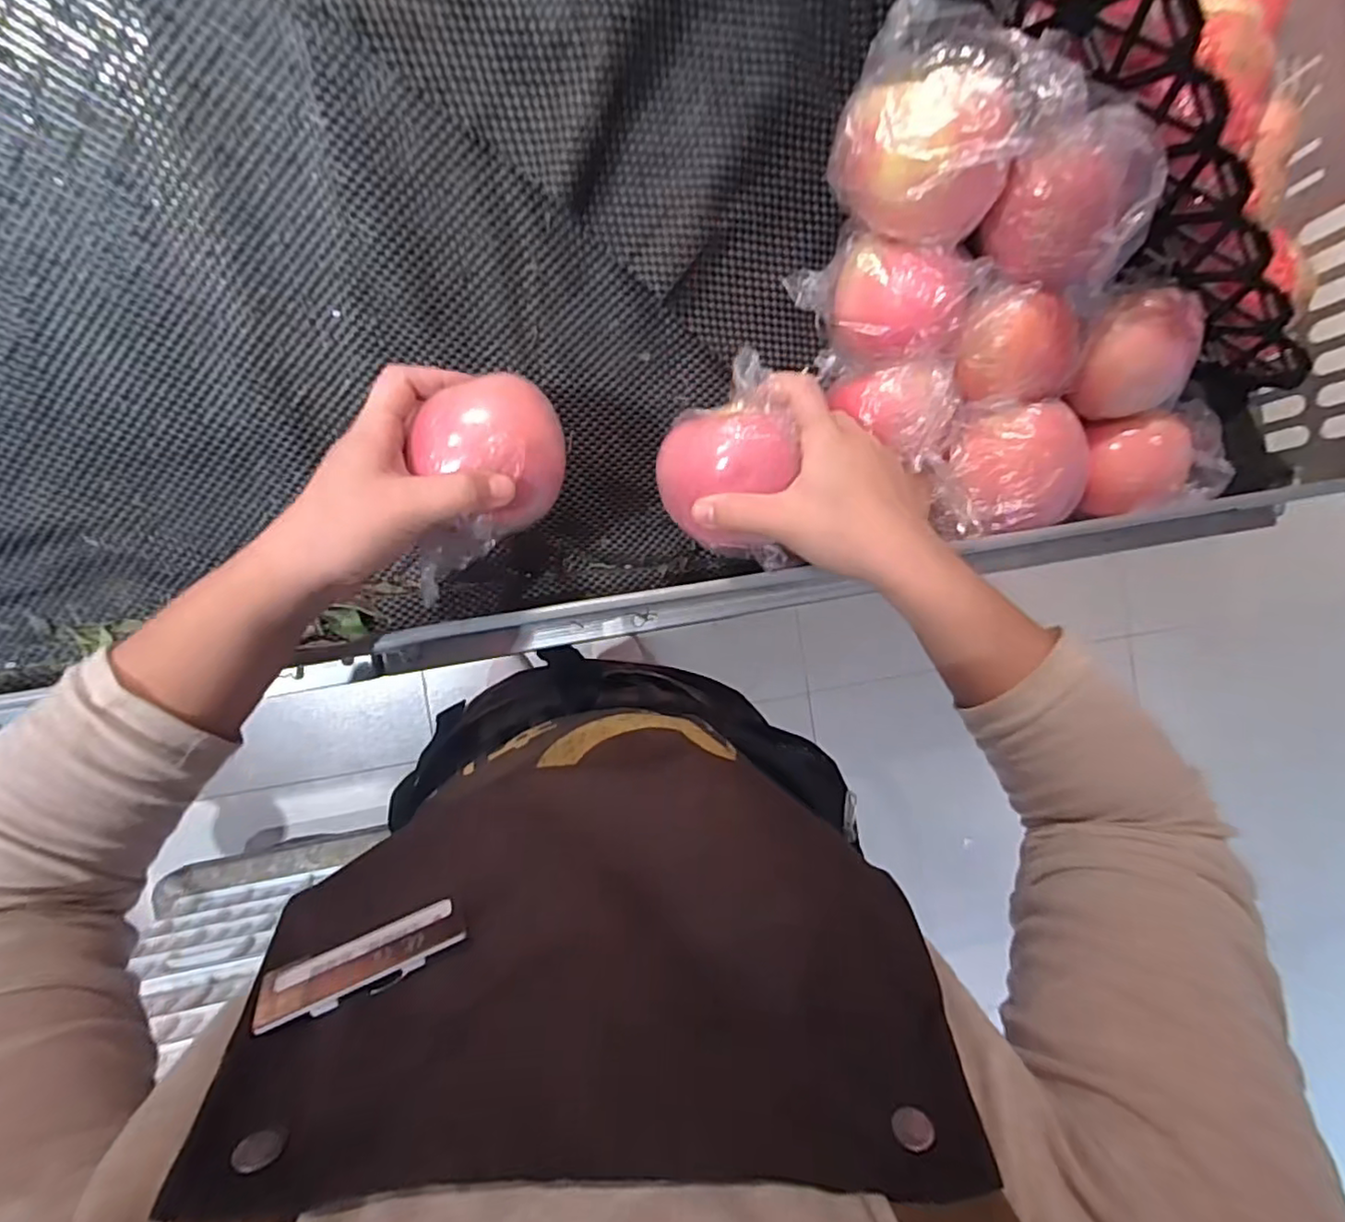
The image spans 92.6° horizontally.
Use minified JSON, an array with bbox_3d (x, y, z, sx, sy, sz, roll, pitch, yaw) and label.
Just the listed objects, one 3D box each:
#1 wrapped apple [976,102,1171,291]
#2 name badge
[{"bbox_3d":[0.225,-0.230,0.358,0.082,0.070,0.076,0,89,-8],"label":"wrapped apple"},{"bbox_3d":[-0.111,0.126,0.232,0.068,0.024,0.007,-18,118,-17],"label":"name badge"}]

